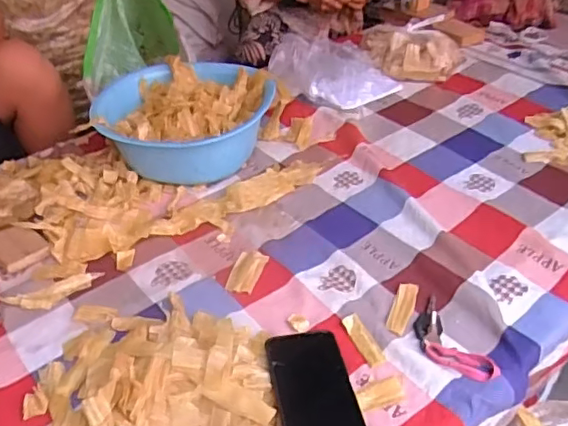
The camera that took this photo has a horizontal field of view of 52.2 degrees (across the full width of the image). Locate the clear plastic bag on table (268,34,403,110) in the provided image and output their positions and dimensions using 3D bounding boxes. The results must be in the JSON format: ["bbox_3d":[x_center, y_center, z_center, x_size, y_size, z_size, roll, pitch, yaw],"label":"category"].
[{"bbox_3d":[0.082,-0.275,1.106,0.178,0.063,0.225,-26,43,-24],"label":"clear plastic bag on table"}]

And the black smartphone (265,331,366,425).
[{"bbox_3d":[0.031,0.177,0.575,0.078,0.017,0.169,-10,39,-6],"label":"black smartphone"}]

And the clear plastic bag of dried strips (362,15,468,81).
[{"bbox_3d":[0.249,-0.319,1.129,0.193,0.080,0.111,6,40,14],"label":"clear plastic bag of dried strips"}]

